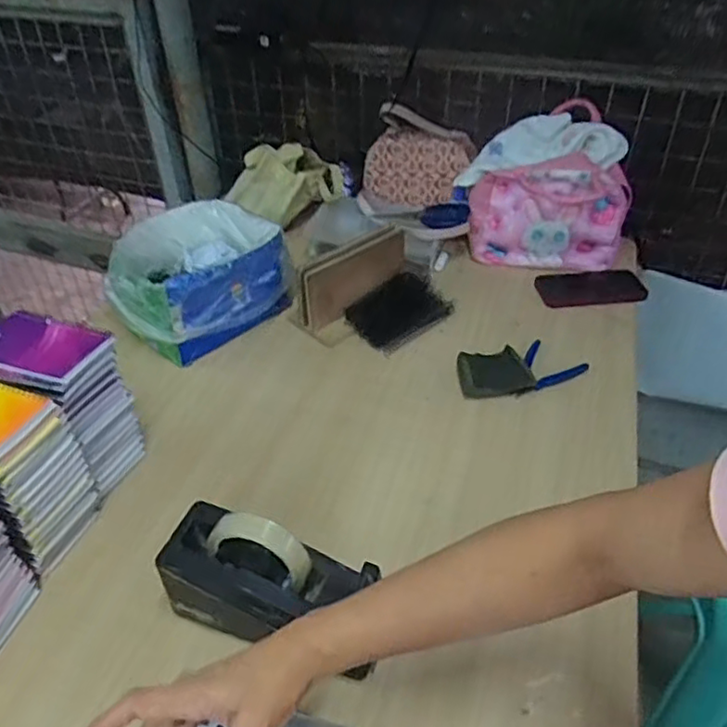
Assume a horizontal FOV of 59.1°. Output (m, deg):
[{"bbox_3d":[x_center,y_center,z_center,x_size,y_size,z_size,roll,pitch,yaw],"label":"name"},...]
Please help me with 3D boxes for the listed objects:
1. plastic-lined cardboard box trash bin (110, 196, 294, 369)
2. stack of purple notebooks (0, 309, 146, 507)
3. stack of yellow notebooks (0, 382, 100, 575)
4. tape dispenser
[{"bbox_3d":[-0.250,-0.139,0.956,0.214,0.113,0.242,30,49,32],"label":"plastic-lined cardboard box trash bin"},{"bbox_3d":[-0.338,0.049,0.712,0.138,0.181,0.102,12,42,15],"label":"stack of purple notebooks"},{"bbox_3d":[-0.361,0.111,0.643,0.132,0.185,0.107,13,42,16],"label":"stack of yellow notebooks"},{"bbox_3d":[-0.081,0.202,0.584,0.203,0.129,0.076,14,42,18],"label":"tape dispenser"}]

